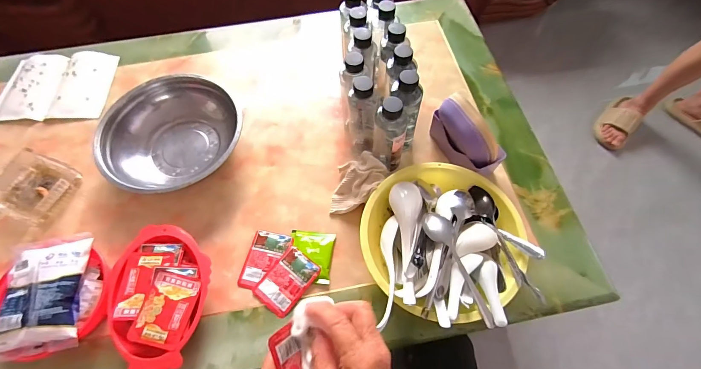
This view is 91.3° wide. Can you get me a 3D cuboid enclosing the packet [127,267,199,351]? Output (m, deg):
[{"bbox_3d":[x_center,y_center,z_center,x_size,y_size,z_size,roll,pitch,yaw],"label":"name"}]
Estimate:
[{"bbox_3d":[-0.270,0.178,0.508,0.073,0.013,0.111,10,64,-5],"label":"packet"}]

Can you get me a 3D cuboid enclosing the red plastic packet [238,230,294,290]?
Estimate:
[{"bbox_3d":[-0.145,0.128,0.580,0.066,0.006,0.099,14,65,8],"label":"red plastic packet"}]

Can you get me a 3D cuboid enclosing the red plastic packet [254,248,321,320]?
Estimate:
[{"bbox_3d":[-0.104,0.157,0.561,0.069,0.010,0.099,36,69,17],"label":"red plastic packet"}]

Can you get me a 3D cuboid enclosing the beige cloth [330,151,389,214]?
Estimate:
[{"bbox_3d":[0.016,-0.006,0.617,0.091,0.060,0.114,8,63,6],"label":"beige cloth"}]

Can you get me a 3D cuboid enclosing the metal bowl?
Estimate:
[{"bbox_3d":[-0.341,-0.098,0.655,0.243,0.091,0.227,0,64,1],"label":"metal bowl"}]

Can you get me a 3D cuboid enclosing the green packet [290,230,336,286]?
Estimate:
[{"bbox_3d":[-0.068,0.121,0.582,0.075,0.009,0.086,5,64,3],"label":"green packet"}]

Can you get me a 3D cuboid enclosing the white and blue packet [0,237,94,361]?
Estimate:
[{"bbox_3d":[-0.456,0.161,0.507,0.111,0.034,0.164,-10,64,-4],"label":"white and blue packet"}]

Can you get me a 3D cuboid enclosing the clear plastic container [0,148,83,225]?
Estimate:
[{"bbox_3d":[-0.587,0.006,0.635,0.128,0.038,0.118,21,66,11],"label":"clear plastic container"}]

